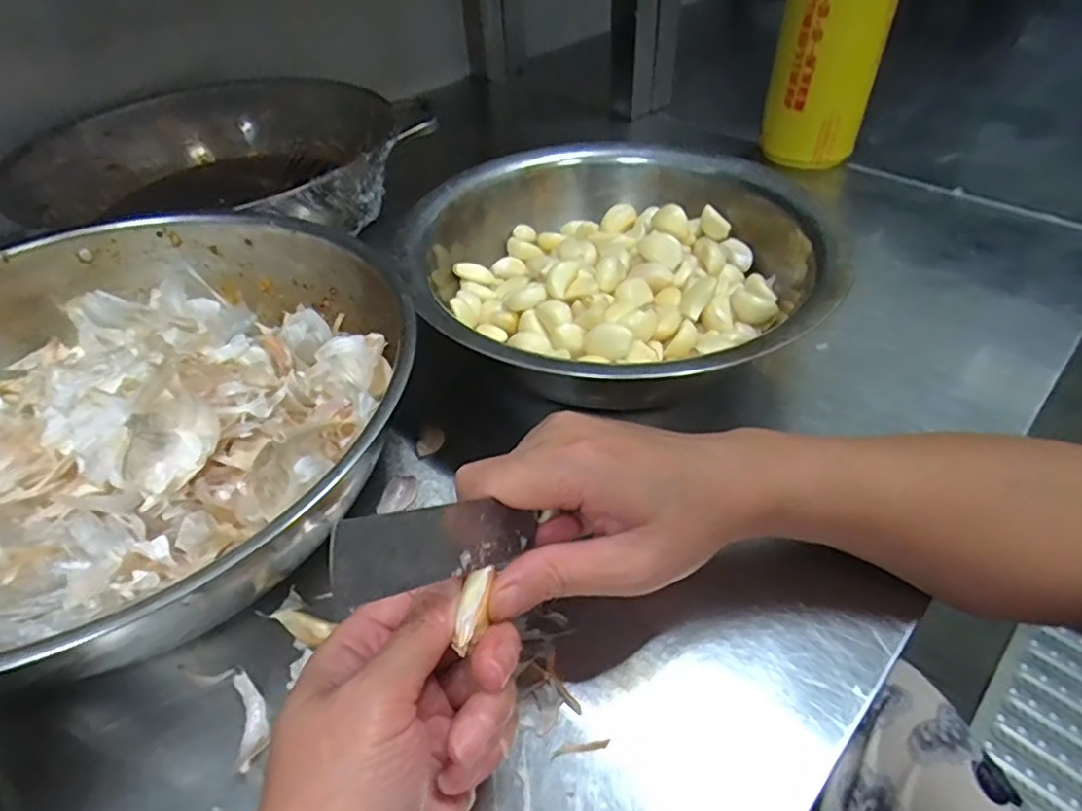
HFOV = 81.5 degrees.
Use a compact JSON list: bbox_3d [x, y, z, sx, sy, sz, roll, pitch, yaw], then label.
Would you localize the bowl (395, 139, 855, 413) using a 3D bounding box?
[{"bbox_3d":[0.051,-0.091,0.414,0.266,0.074,0.257,-2,43,2],"label":"bowl"}]

